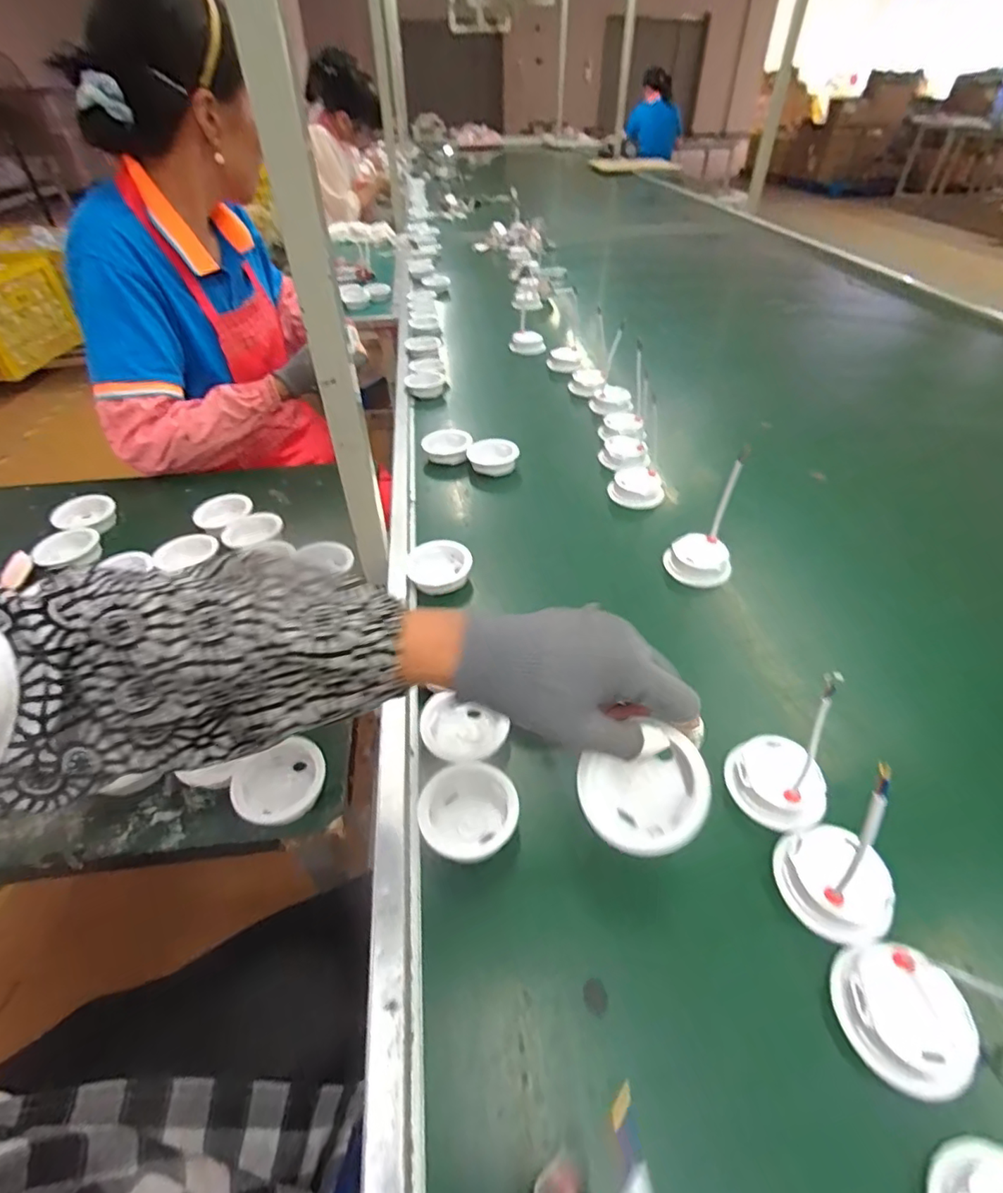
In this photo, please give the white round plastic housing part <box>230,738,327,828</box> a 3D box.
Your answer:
[{"bbox_3d":[-0.185,0.156,0.461,0.075,0.034,0.068,-12,44,-13],"label":"white round plastic housing part"}]

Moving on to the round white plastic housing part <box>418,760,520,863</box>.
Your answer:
[{"bbox_3d":[-0.024,0.162,0.414,0.069,0.028,0.074,0,43,0],"label":"round white plastic housing part"}]

